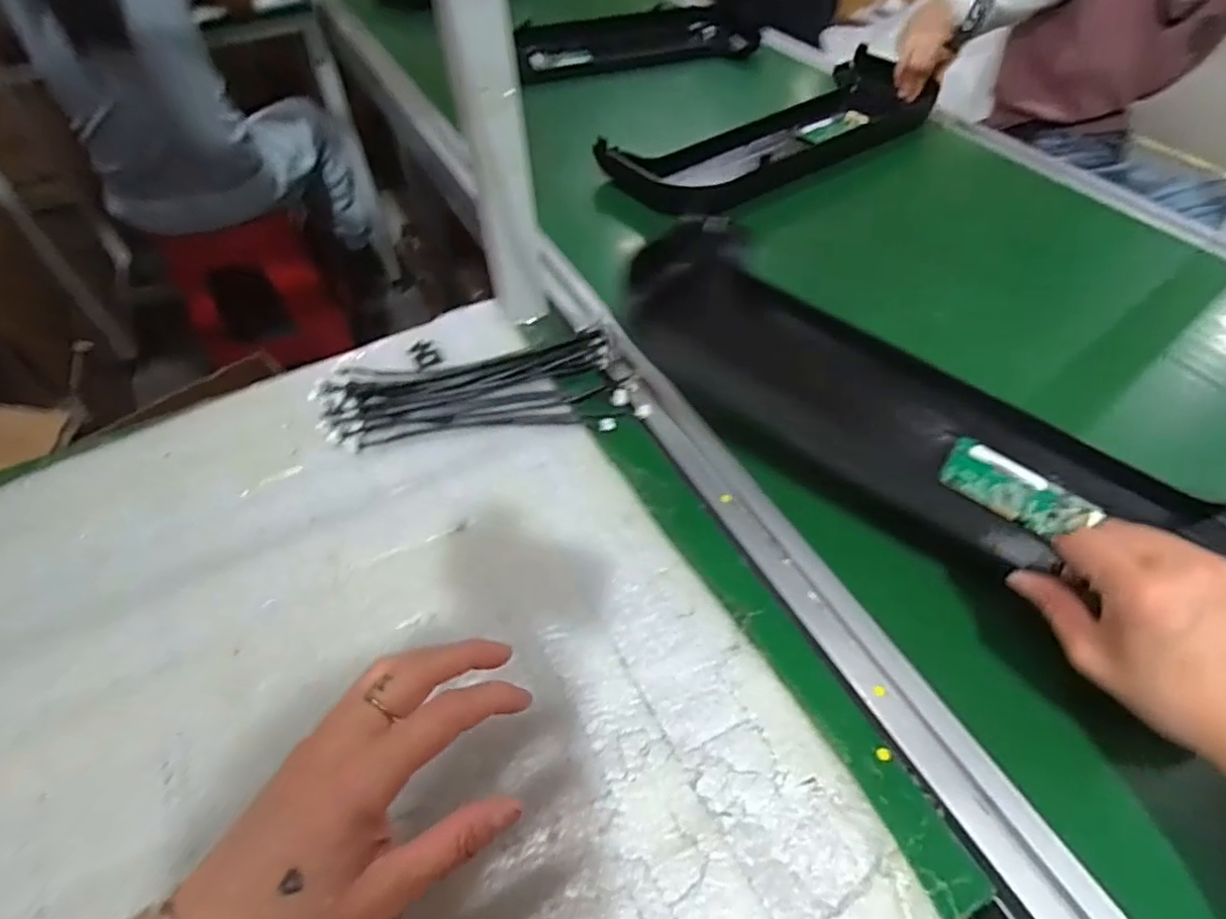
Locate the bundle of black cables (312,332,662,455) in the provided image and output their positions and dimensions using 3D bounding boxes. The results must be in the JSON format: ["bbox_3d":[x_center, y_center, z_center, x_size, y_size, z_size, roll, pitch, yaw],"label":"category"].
[{"bbox_3d":[-0.112,-0.056,0.542,0.263,0.021,0.099,-10,50,-6],"label":"bundle of black cables"}]

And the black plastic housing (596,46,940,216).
[{"bbox_3d":[0.234,-0.446,0.865,0.499,0.043,0.189,-29,54,-21],"label":"black plastic housing"}]

